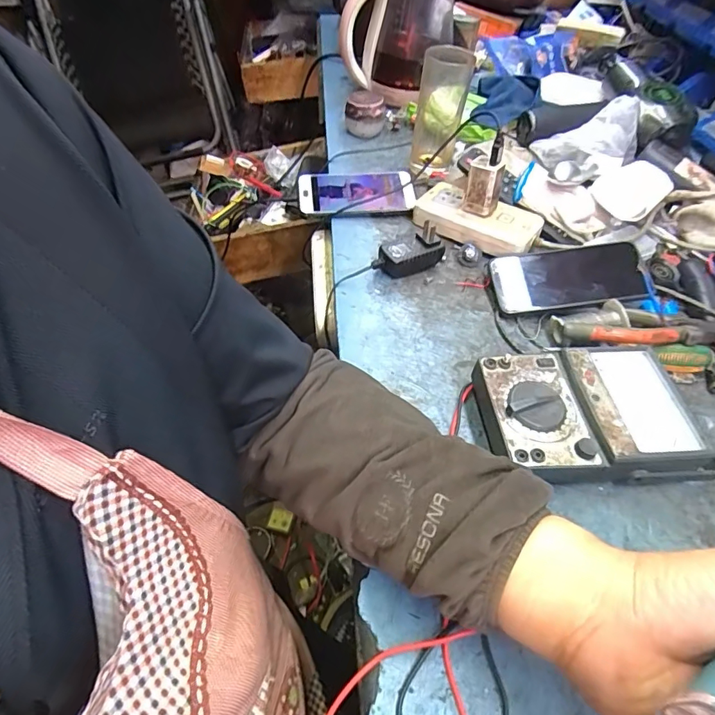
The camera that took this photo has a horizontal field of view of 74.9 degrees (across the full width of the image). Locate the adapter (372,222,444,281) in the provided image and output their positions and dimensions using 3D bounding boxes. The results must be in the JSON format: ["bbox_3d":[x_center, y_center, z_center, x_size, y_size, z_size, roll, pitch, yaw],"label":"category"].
[{"bbox_3d":[0.059,-0.118,0.531,0.079,0.045,0.034,-26,56,-24],"label":"adapter"}]

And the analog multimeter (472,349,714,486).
[{"bbox_3d":[0.195,0.051,0.399,0.183,0.048,0.114,-2,50,-6],"label":"analog multimeter"}]

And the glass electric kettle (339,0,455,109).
[{"bbox_3d":[0.058,-0.545,0.788,0.163,0.196,0.124,25,52,16],"label":"glass electric kettle"}]

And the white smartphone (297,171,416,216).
[{"bbox_3d":[-0.003,-0.220,0.616,0.147,0.012,0.074,-6,60,-3],"label":"white smartphone"}]

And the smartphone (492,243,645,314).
[{"bbox_3d":[0.229,-0.087,0.513,0.152,0.011,0.081,-7,57,8],"label":"smartphone"}]

